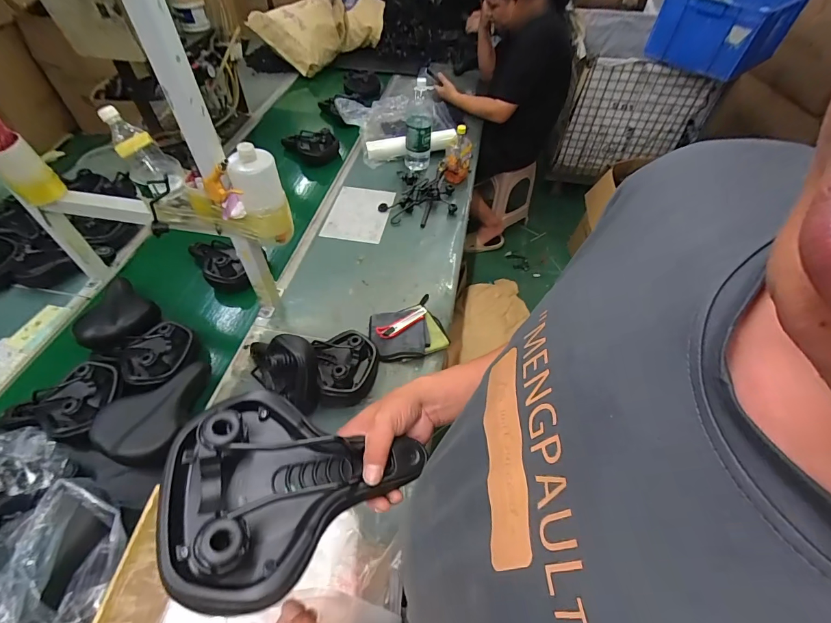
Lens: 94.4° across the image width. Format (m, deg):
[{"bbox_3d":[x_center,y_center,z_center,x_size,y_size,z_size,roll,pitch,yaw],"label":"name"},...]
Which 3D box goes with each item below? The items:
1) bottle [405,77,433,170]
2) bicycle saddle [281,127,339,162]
[{"bbox_3d":[0.019,-0.705,1.456,0.109,0.289,0.112,-1,51,-3],"label":"bottle"},{"bbox_3d":[-0.464,-0.706,1.648,0.242,0.141,0.115,9,51,4],"label":"bicycle saddle"}]

